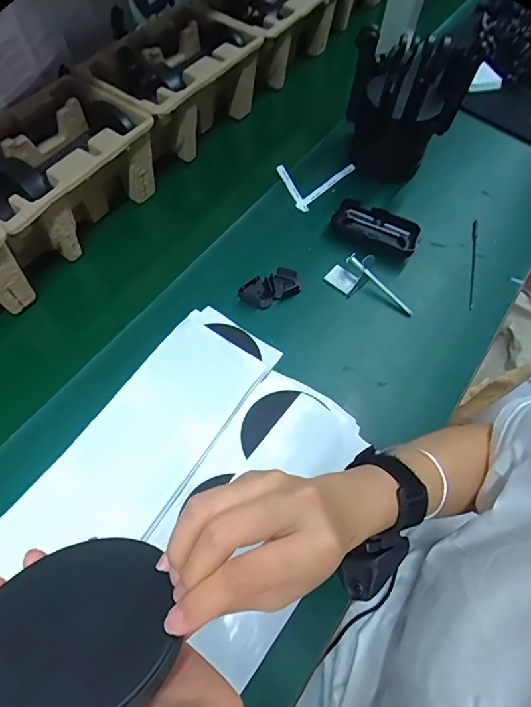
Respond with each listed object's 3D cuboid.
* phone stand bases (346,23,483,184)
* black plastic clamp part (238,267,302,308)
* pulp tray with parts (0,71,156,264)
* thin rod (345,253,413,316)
[{"bbox_3d":[0.171,-0.316,0.572,0.094,0.164,0.105,-16,62,-11],"label":"phone stand bases"},{"bbox_3d":[0.006,-0.078,0.531,0.071,0.013,0.039,-24,64,-15],"label":"black plastic clamp part"},{"bbox_3d":[-0.249,-0.216,0.544,0.152,0.098,0.213,33,64,15],"label":"pulp tray with parts"},{"bbox_3d":[0.135,-0.081,0.532,0.098,0.012,0.007,44,66,4],"label":"thin rod"}]

